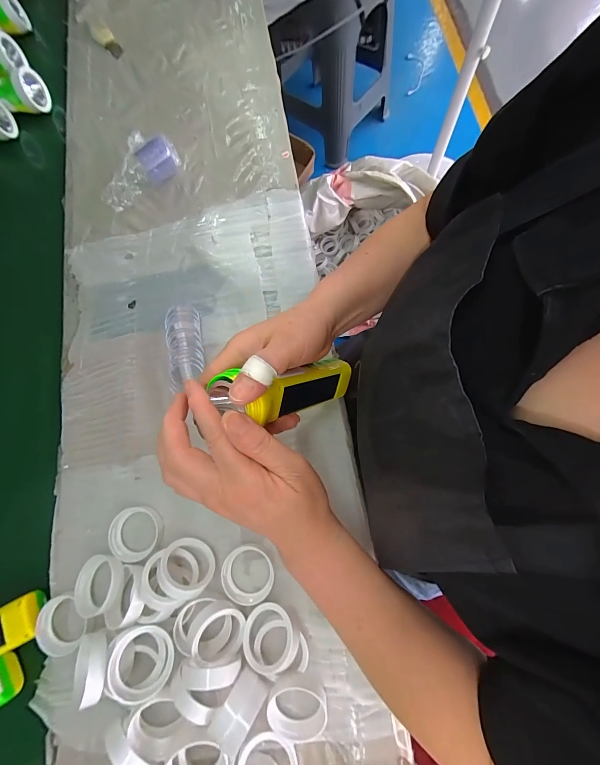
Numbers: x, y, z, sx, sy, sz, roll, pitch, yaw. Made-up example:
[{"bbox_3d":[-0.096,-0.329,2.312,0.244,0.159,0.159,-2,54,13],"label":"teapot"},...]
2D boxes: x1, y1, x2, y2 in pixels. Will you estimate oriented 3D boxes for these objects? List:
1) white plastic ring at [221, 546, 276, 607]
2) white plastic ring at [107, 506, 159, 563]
[{"bbox_3d":[-0.053,0.193,0.329,0.053,0.016,0.051,0,75,0],"label":"white plastic ring"},{"bbox_3d":[-0.176,0.159,0.346,0.048,0.009,0.050,0,75,0],"label":"white plastic ring"}]

